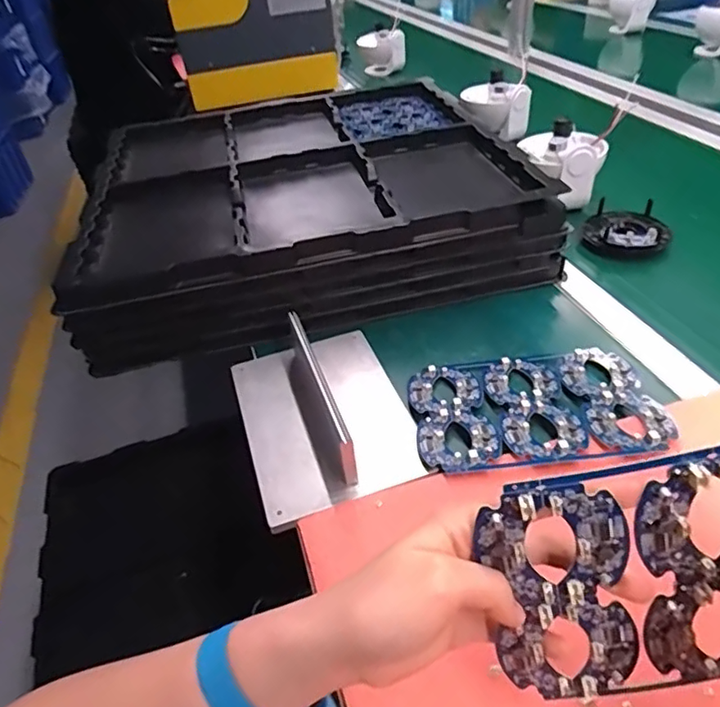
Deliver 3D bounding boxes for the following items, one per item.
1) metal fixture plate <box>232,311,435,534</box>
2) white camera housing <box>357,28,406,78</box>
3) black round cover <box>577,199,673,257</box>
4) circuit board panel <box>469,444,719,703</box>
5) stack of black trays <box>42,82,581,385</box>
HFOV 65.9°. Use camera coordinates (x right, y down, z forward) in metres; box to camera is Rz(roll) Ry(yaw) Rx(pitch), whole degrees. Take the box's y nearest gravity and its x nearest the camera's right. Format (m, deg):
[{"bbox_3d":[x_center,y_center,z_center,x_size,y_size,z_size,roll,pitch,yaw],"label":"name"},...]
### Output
[{"bbox_3d":[-0.035,0.037,0.492,0.144,0.052,0.203,-16,41,-11],"label":"metal fixture plate"},{"bbox_3d":[0.056,-0.768,1.414,0.121,0.093,0.091,-4,40,3],"label":"white camera housing"},{"bbox_3d":[0.328,-0.155,0.693,0.091,0.028,0.108,-11,42,13],"label":"black round cover"},{"bbox_3d":[0.160,0.099,0.254,0.197,0.135,0.010,-14,22,6],"label":"circuit board panel"},{"bbox_3d":[-0.091,-0.223,0.764,0.517,0.101,0.518,-14,40,-8],"label":"stack of black trays"}]

